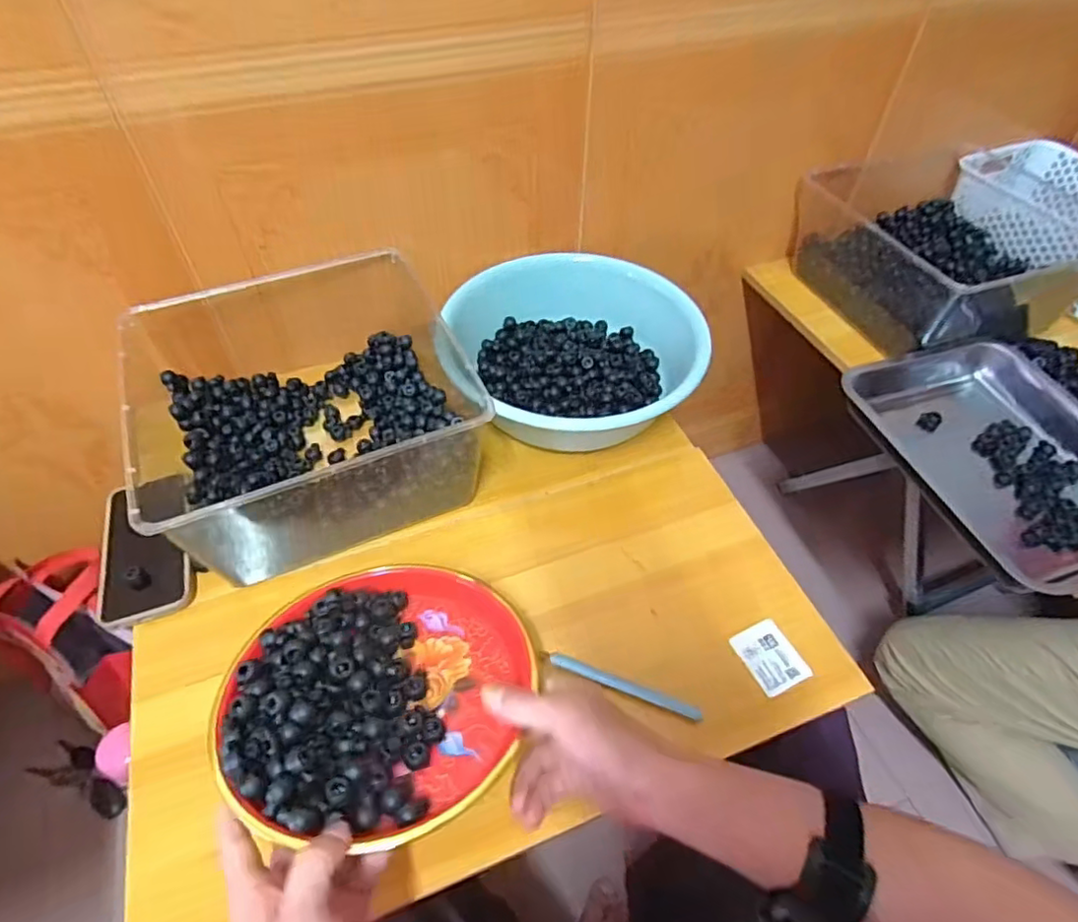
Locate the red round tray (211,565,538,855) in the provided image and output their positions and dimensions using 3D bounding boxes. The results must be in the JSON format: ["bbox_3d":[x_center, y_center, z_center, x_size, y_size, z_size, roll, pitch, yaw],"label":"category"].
[{"bbox_3d":[-0.113,0.155,0.438,0.206,0.037,0.201,9,34,-6],"label":"red round tray"}]

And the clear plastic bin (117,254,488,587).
[{"bbox_3d":[-0.246,-0.048,0.625,0.339,0.132,0.290,-22,55,-18],"label":"clear plastic bin"}]

